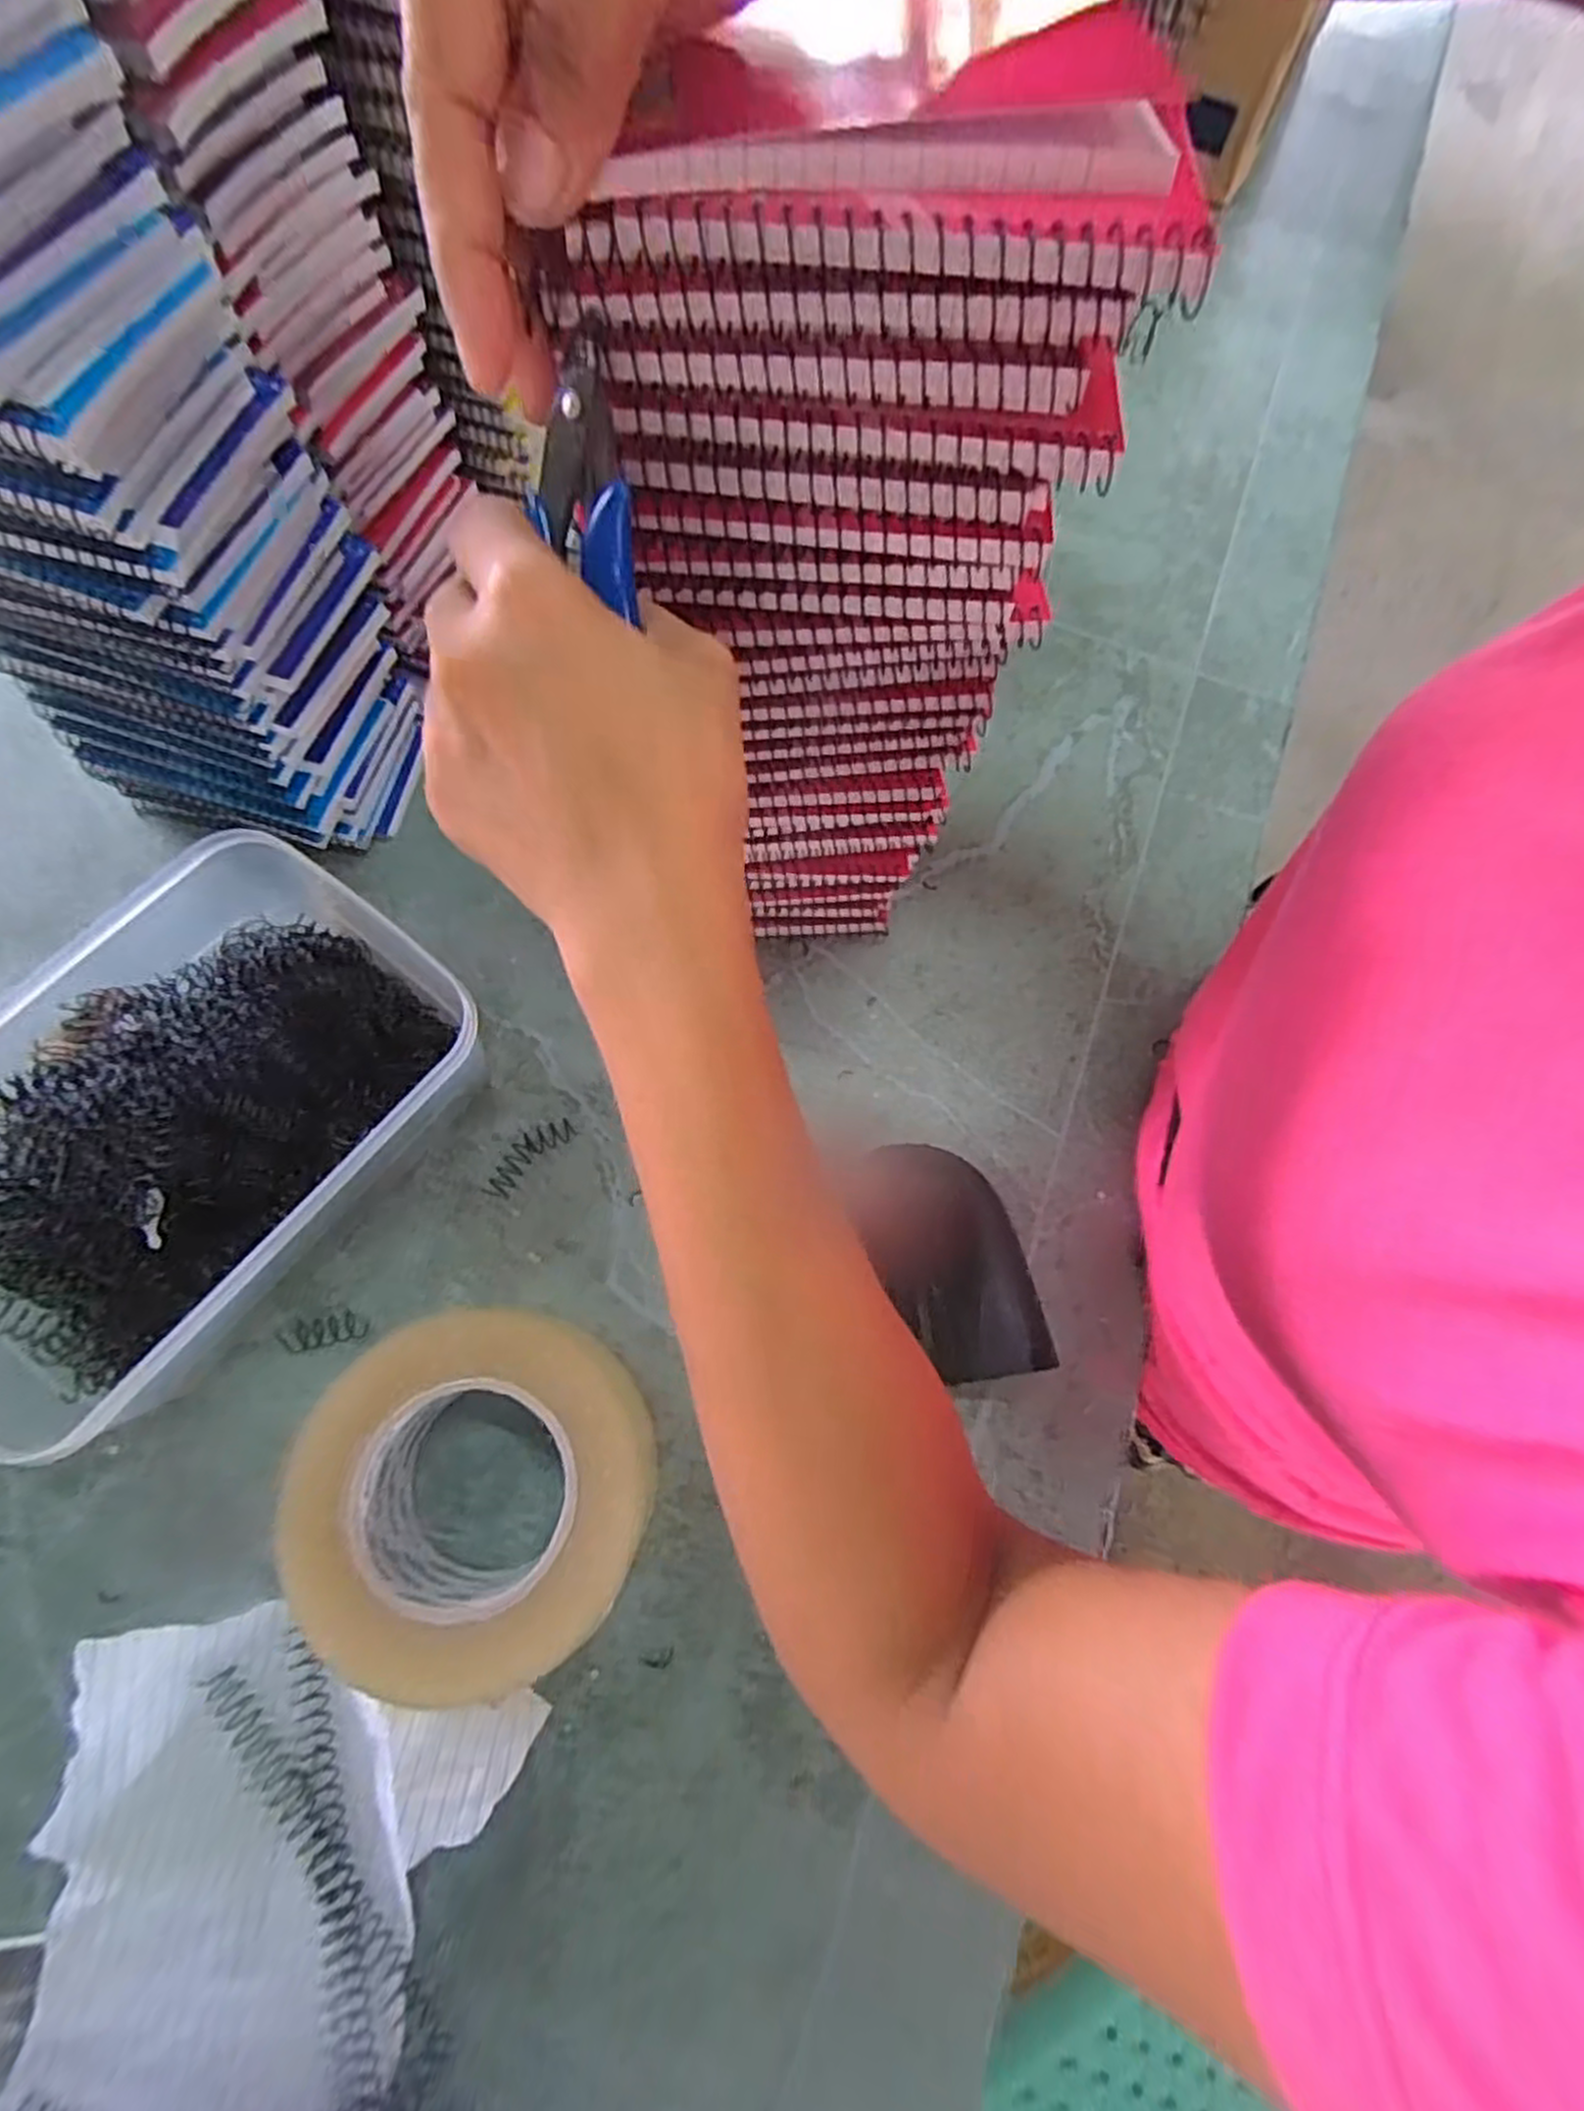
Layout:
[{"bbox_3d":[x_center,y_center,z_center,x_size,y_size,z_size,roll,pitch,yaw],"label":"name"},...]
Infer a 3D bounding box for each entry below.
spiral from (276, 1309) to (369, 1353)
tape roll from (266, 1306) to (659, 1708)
[{"bbox_3d":[-0.208,0.123,0.350,0.034,0.010,0.014,-11,73,-5],"label":"spiral"},{"bbox_3d":[-0.123,0.172,0.317,0.129,0.054,0.128,0,72,-2],"label":"tape roll"}]

